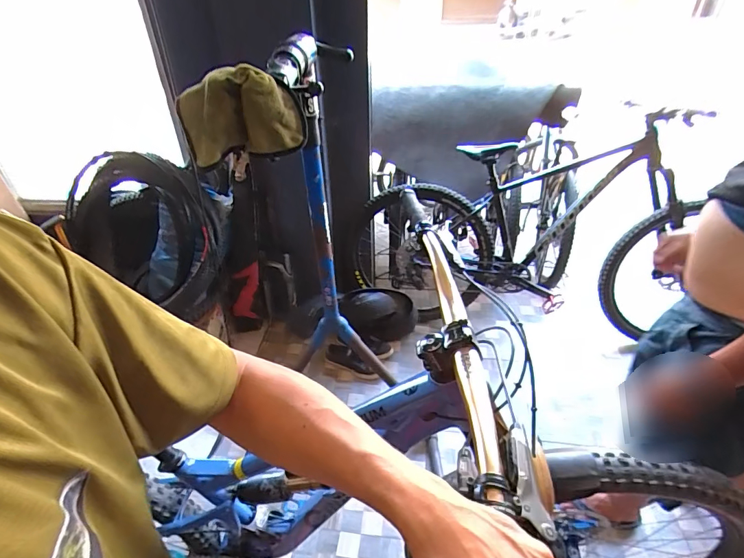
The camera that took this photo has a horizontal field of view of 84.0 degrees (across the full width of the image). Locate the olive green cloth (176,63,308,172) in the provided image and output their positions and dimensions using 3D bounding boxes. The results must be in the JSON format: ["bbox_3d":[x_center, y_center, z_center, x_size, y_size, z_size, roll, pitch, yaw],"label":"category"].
[{"bbox_3d":[-0.182,-0.238,0.594,0.171,0.109,0.082,-18,40,-21],"label":"olive green cloth"}]

